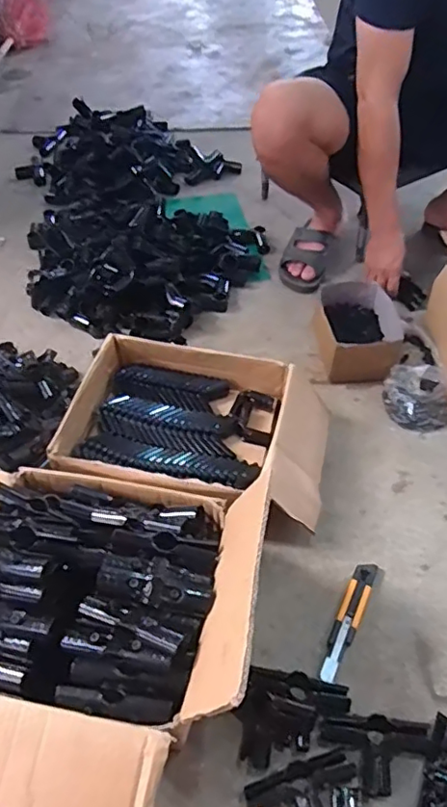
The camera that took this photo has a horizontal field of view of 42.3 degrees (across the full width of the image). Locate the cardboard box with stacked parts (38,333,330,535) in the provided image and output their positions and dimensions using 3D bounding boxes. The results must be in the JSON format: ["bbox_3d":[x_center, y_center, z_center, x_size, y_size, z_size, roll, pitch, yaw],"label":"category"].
[{"bbox_3d":[-0.036,0.051,0.963,0.408,0.122,0.305,8,49,7],"label":"cardboard box with stacked parts"}]

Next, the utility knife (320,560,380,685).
[{"bbox_3d":[0.179,0.309,0.824,0.033,0.017,0.182,21,52,18],"label":"utility knife"}]

